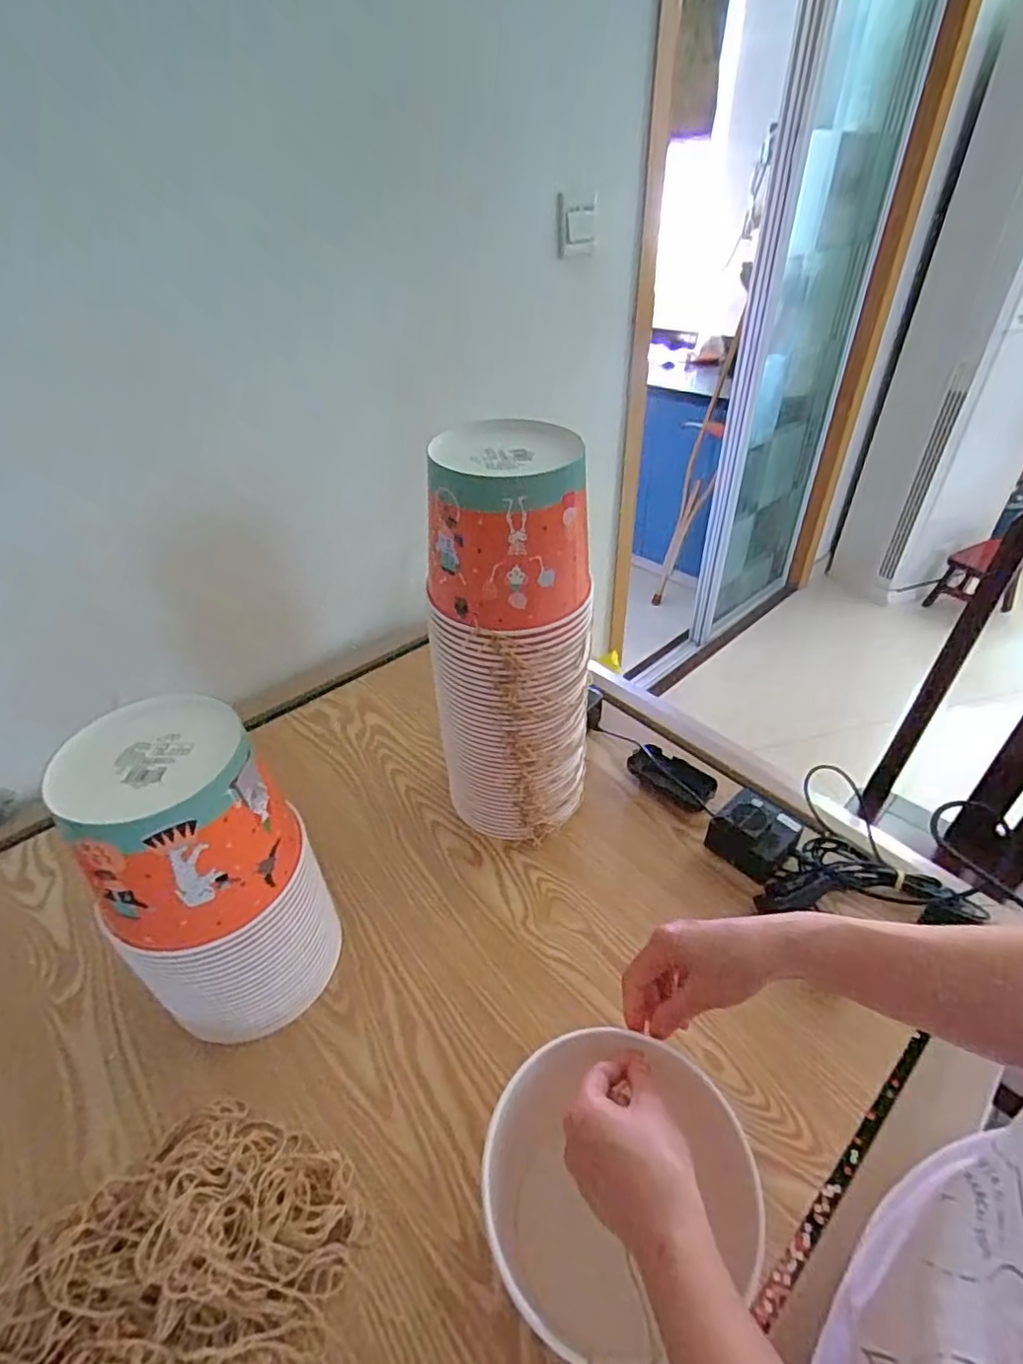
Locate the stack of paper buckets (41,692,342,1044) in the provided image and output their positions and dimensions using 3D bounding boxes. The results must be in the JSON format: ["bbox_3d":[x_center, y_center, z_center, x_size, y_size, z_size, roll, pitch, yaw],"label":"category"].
[{"bbox_3d":[-0.250,0.168,0.517,0.147,0.291,0.136,-29,46,-28],"label":"stack of paper buckets"}]

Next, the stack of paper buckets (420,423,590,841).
[{"bbox_3d":[0.003,-0.019,0.626,0.148,0.430,0.129,4,40,8],"label":"stack of paper buckets"}]

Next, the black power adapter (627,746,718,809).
[{"bbox_3d":[0.199,0.119,0.760,0.107,0.033,0.058,28,48,32],"label":"black power adapter"}]

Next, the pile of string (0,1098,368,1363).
[{"bbox_3d":[-0.248,0.413,0.408,0.278,0.048,0.168,-26,45,-26],"label":"pile of string"}]

